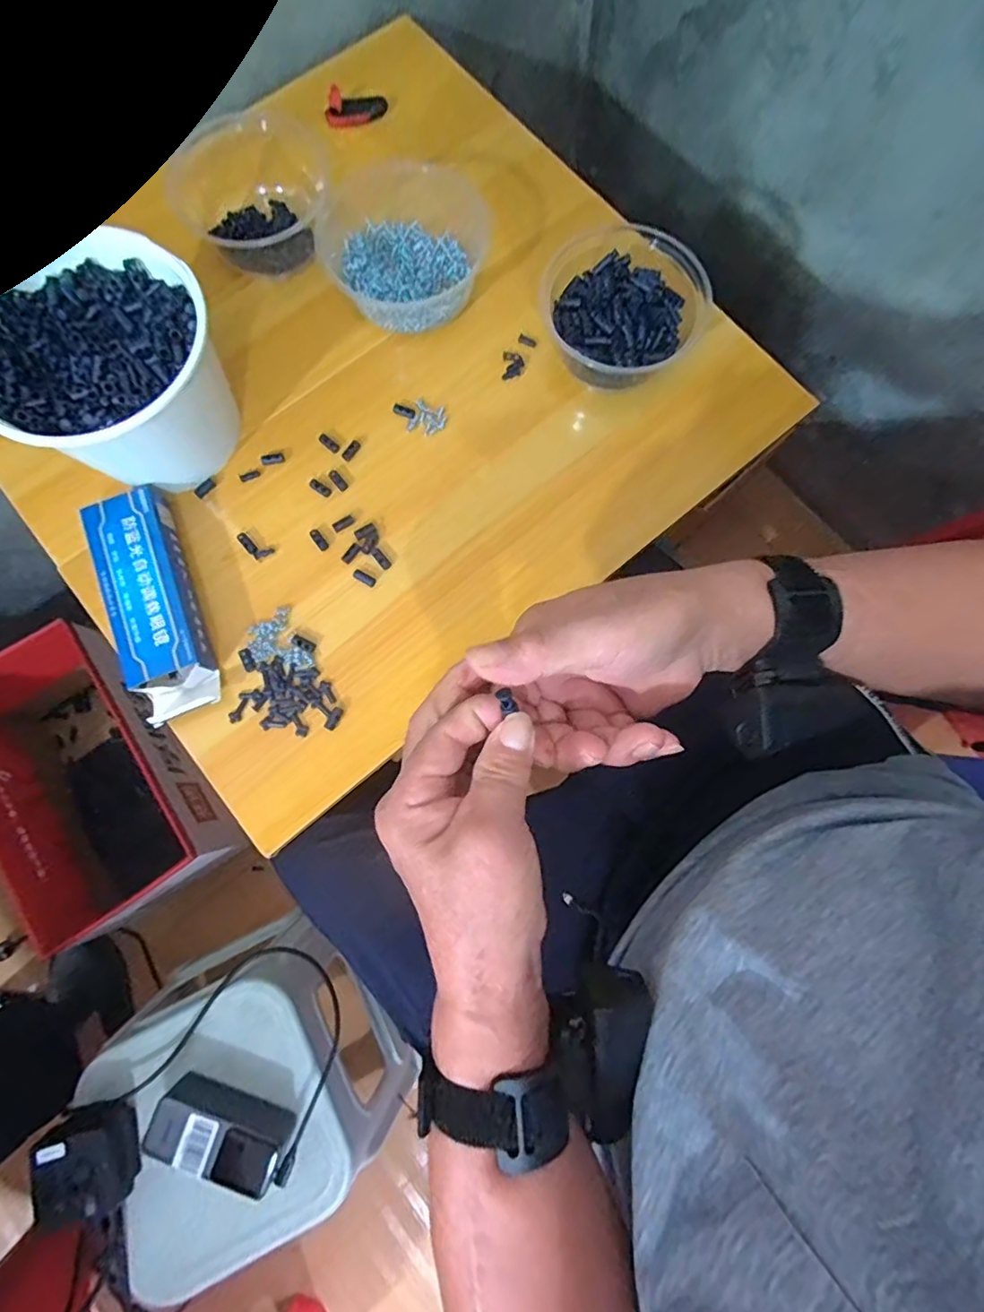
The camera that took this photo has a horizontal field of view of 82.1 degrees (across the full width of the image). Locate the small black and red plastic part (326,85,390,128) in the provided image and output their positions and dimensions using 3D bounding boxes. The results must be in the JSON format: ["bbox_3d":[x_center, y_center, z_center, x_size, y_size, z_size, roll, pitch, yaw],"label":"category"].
[{"bbox_3d":[-0.130,-0.526,0.541,0.058,0.012,0.034,-4,79,-2],"label":"small black and red plastic part"}]

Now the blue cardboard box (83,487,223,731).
[{"bbox_3d":[-0.264,-0.041,0.440,0.058,0.031,0.178,-20,80,-5],"label":"blue cardboard box"}]

